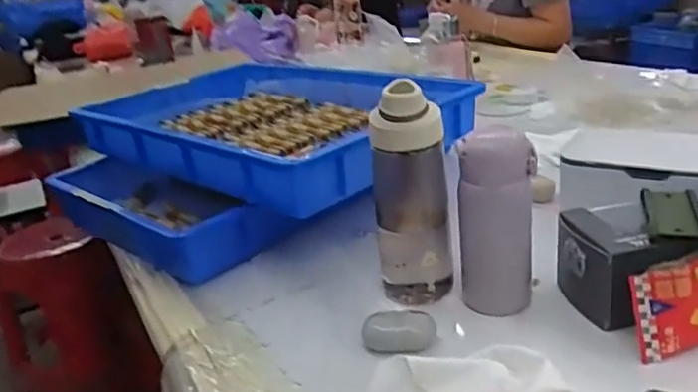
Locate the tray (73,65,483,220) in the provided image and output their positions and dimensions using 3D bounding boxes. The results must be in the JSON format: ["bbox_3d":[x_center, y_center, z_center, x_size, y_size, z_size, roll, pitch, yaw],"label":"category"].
[{"bbox_3d":[-0.115,-0.112,0.893,0.489,0.071,0.370,11,29,38],"label":"tray"}]

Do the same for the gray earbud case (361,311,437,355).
[{"bbox_3d":[0.045,0.122,0.554,0.065,0.028,0.032,-4,23,6],"label":"gray earbud case"}]

